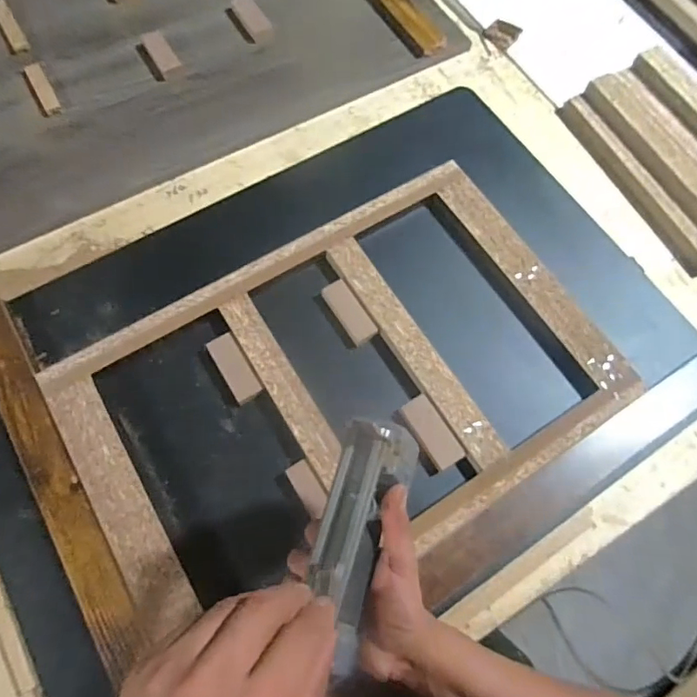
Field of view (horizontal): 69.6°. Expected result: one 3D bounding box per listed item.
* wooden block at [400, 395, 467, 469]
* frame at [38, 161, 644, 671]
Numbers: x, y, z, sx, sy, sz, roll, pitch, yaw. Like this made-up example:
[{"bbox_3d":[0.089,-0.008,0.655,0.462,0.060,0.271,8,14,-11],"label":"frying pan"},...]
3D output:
[{"bbox_3d":[0.090,0.090,0.543,0.034,0.011,0.078,-31,74,-13],"label":"wooden block"},{"bbox_3d":[-0.001,0.044,0.563,0.568,0.041,0.381,-29,73,-12],"label":"frame"}]

